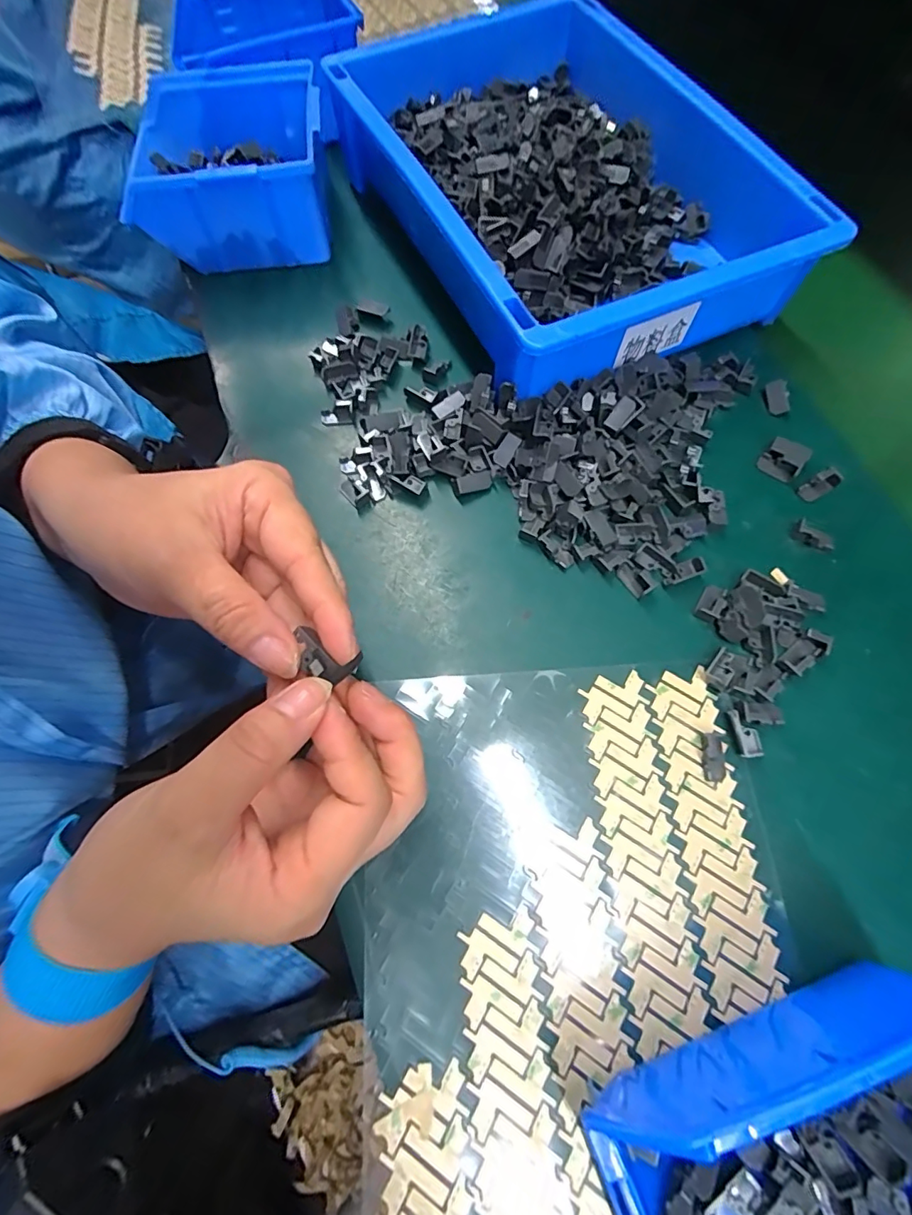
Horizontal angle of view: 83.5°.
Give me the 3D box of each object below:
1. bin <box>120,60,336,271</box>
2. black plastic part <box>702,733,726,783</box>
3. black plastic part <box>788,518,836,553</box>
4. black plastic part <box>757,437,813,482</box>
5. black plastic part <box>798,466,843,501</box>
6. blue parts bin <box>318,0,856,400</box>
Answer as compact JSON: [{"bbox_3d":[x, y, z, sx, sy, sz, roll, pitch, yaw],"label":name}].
[{"bbox_3d":[-0.159,-0.310,0.362,0.131,0.062,0.127,-7,67,-1],"label":"bin"},{"bbox_3d":[0.124,0.072,0.244,0.011,0.004,0.022,3,68,3],"label":"black plastic part"},{"bbox_3d":[0.198,-0.039,0.282,0.022,0.011,0.008,39,74,16],"label":"black plastic part"},{"bbox_3d":[0.194,-0.088,0.302,0.022,0.012,0.022,36,73,15],"label":"black plastic part"},{"bbox_3d":[0.212,-0.072,0.295,0.022,0.010,0.011,-29,69,-10],"label":"black plastic part"},{"bbox_3d":[0.061,-0.292,0.351,0.212,0.074,0.321,-25,69,-8],"label":"blue parts bin"}]

